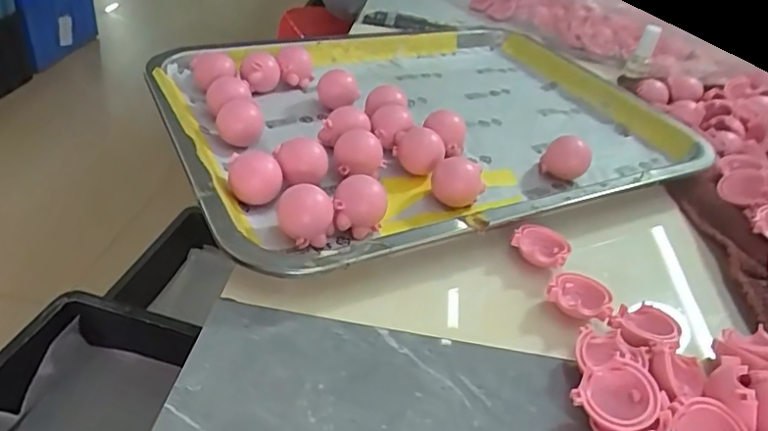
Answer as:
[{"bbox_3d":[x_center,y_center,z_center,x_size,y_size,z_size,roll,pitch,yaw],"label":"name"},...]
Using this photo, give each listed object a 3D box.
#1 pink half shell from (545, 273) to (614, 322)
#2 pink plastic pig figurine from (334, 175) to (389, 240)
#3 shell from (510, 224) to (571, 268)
[{"bbox_3d":[0.097,0.042,0.282,0.030,0.013,0.024,20,39,14],"label":"pink half shell"},{"bbox_3d":[-0.012,-0.006,0.307,0.027,0.023,0.022,5,38,-6],"label":"pink plastic pig figurine"},{"bbox_3d":[0.086,0.018,0.310,0.029,0.016,0.025,23,40,17],"label":"shell"}]

